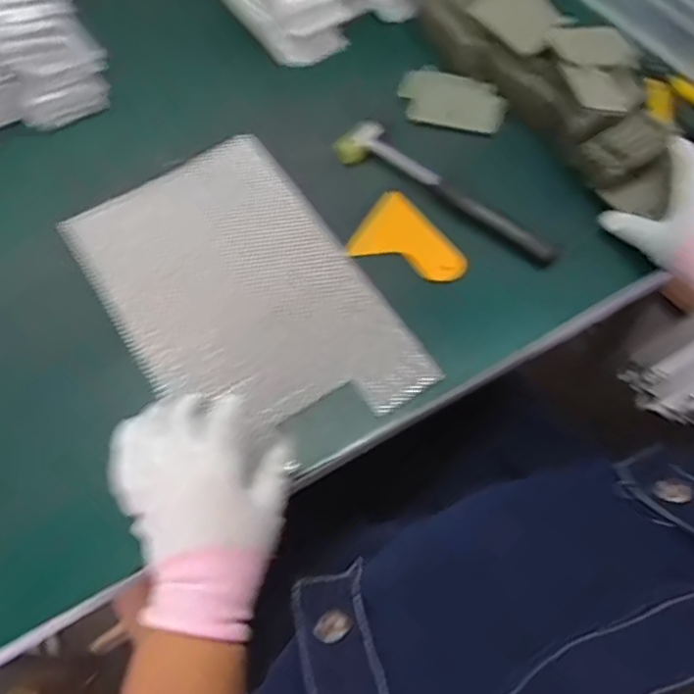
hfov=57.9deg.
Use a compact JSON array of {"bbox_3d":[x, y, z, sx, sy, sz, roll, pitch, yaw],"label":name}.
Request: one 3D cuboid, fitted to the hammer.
[{"bbox_3d":[0.093,-0.149,0.591,0.236,0.029,0.041,33,68,19],"label":"hammer"}]

